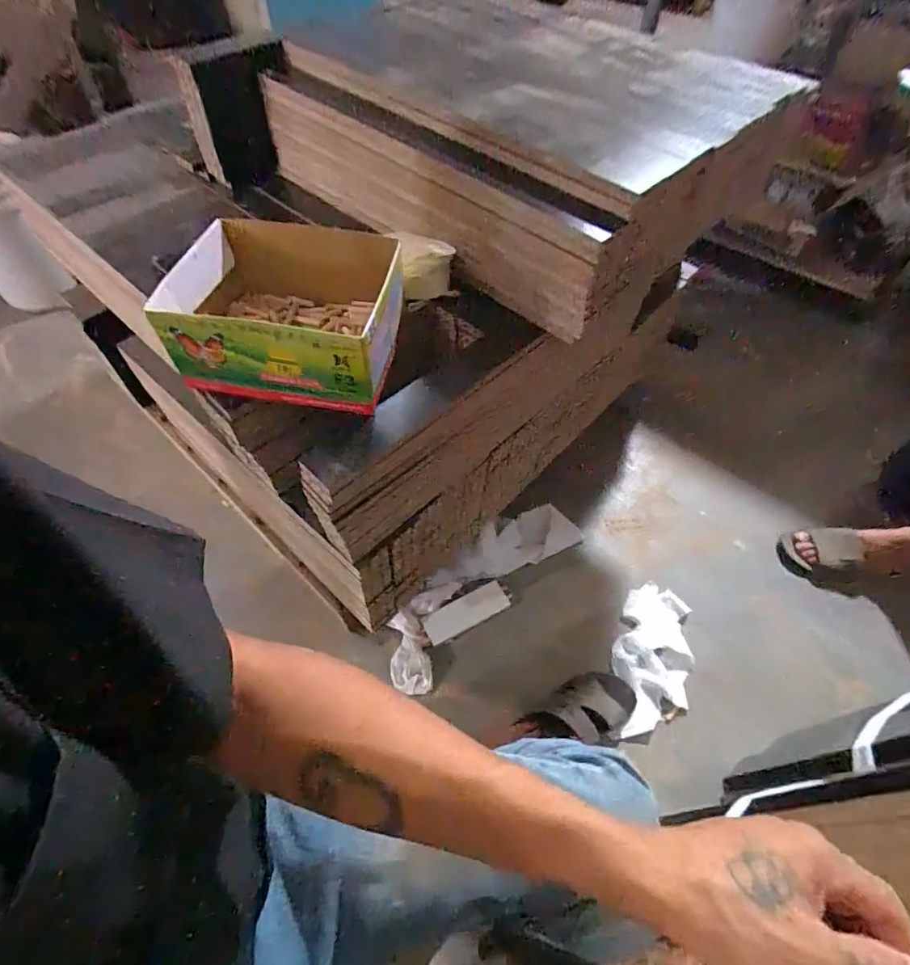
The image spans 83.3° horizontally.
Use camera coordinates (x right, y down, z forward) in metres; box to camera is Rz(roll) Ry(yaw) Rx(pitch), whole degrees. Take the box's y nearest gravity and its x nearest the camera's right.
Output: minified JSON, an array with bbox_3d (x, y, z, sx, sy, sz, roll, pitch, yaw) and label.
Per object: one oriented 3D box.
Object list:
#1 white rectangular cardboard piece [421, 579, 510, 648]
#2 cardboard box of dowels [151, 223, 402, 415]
[{"bbox_3d":[0.023,0.270,1.058,0.185,0.006,0.063,-21,79,-22],"label":"white rectangular cardboard piece"},{"bbox_3d":[-0.204,-0.214,0.634,0.272,0.113,0.202,7,57,4],"label":"cardboard box of dowels"}]

